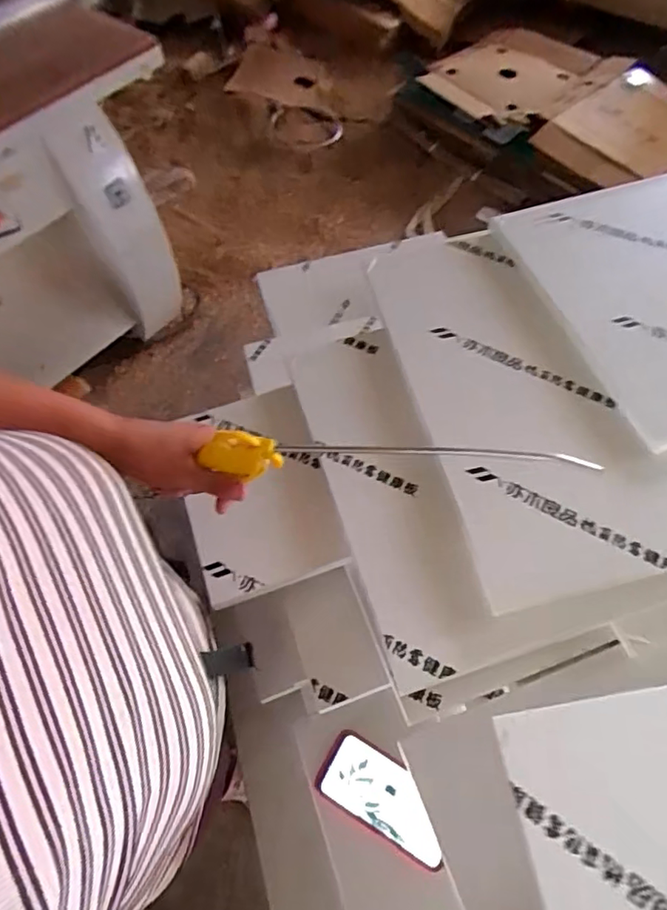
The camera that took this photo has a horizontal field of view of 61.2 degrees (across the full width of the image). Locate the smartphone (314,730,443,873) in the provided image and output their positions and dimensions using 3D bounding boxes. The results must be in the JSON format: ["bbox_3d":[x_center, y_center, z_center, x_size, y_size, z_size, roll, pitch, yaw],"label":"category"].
[{"bbox_3d":[0.061,0.401,0.664,0.157,0.011,0.077,26,65,17],"label":"smartphone"}]

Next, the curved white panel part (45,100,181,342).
[{"bbox_3d":[-0.590,-0.629,1.628,0.190,0.663,0.175,-19,61,-8],"label":"curved white panel part"}]

